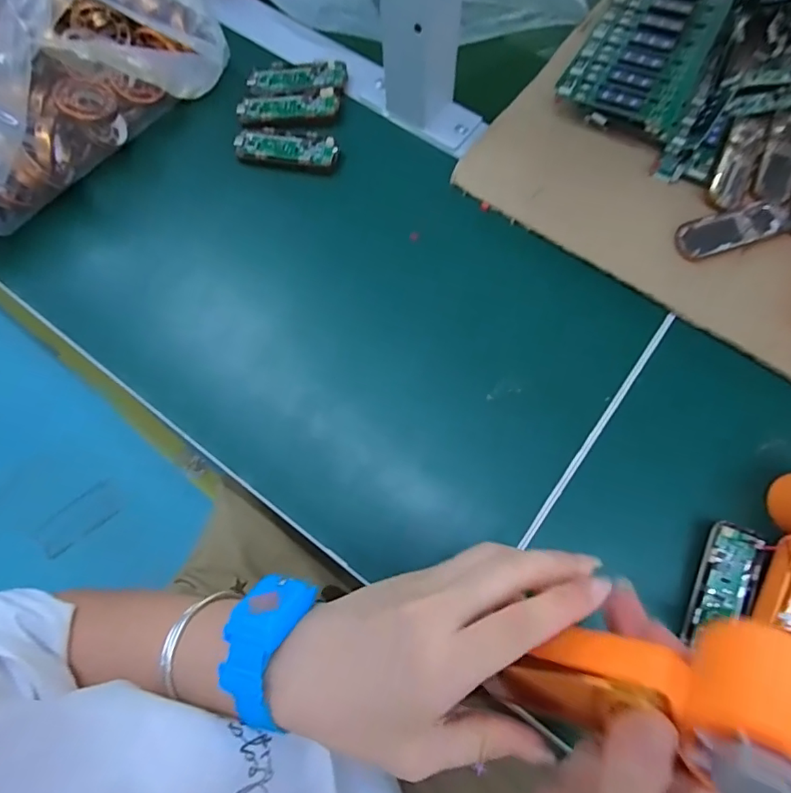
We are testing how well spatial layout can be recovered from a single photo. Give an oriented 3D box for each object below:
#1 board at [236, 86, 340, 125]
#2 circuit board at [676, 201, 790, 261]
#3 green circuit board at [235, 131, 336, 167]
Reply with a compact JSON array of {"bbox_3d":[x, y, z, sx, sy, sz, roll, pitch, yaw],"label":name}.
[{"bbox_3d":[-0.089,-0.239,0.414,0.081,0.008,0.029,-3,72,1],"label":"board"},{"bbox_3d":[0.245,-0.122,0.365,0.085,0.006,0.029,-19,73,-4],"label":"circuit board"},{"bbox_3d":[-0.088,-0.199,0.406,0.081,0.012,0.029,7,73,4],"label":"green circuit board"}]

